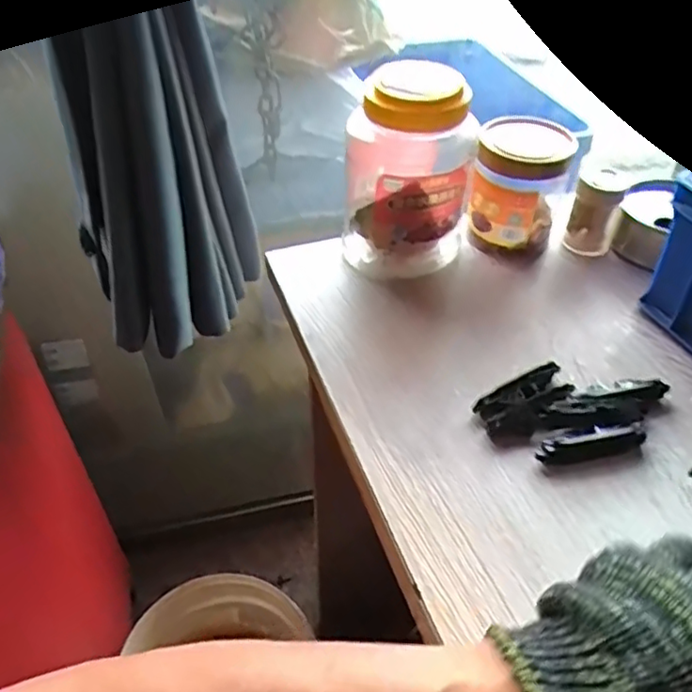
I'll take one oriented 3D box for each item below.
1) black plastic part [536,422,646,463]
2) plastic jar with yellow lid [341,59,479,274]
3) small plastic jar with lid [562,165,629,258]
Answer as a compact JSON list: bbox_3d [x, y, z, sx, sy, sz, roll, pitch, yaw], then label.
[{"bbox_3d":[0.172,0.068,0.450,0.079,0.017,0.013,-8,44,-9],"label":"black plastic part"},{"bbox_3d":[0.056,-0.155,0.575,0.115,0.177,0.086,5,44,5],"label":"plastic jar with yellow lid"},{"bbox_3d":[0.242,-0.130,0.619,0.040,0.077,0.040,0,44,0],"label":"small plastic jar with lid"}]

